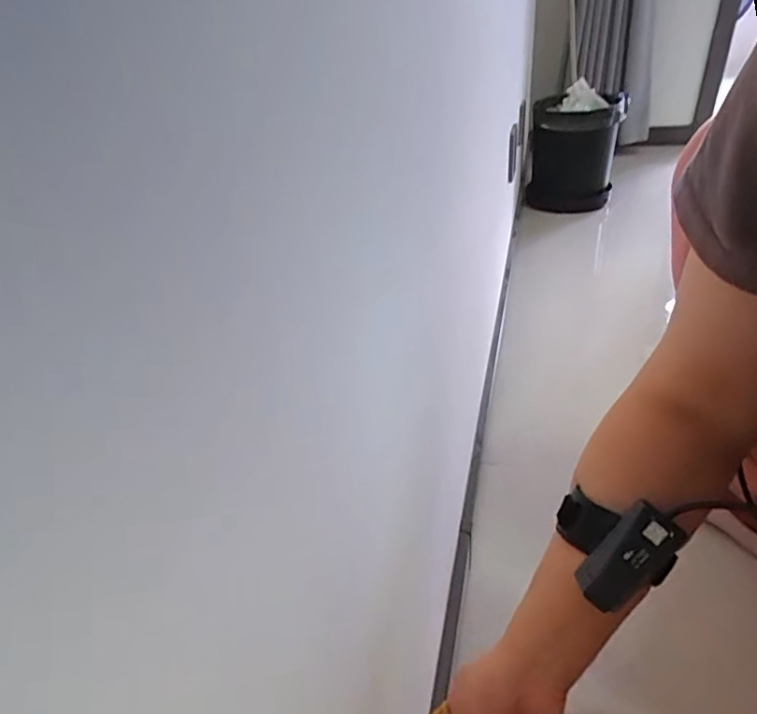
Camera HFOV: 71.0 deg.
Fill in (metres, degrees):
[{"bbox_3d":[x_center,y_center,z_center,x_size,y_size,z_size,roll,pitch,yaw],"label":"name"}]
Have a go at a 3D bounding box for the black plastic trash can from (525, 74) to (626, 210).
[{"bbox_3d":[0.558,-0.596,1.518,0.229,0.282,0.239,13,41,17],"label":"black plastic trash can"}]

